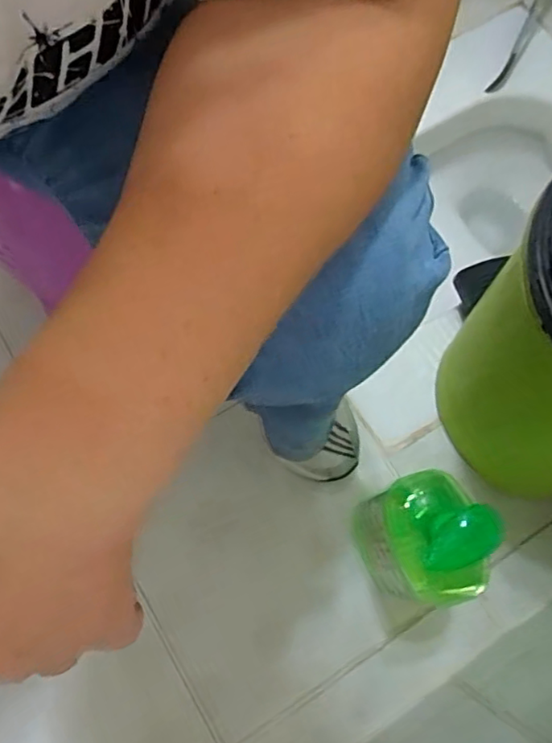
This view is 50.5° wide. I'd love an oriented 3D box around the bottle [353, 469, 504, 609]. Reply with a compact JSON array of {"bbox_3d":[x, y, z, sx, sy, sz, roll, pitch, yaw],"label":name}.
[{"bbox_3d":[0.122,0.148,0.514,0.066,0.283,0.105,-18,74,-6],"label":"bottle"}]

